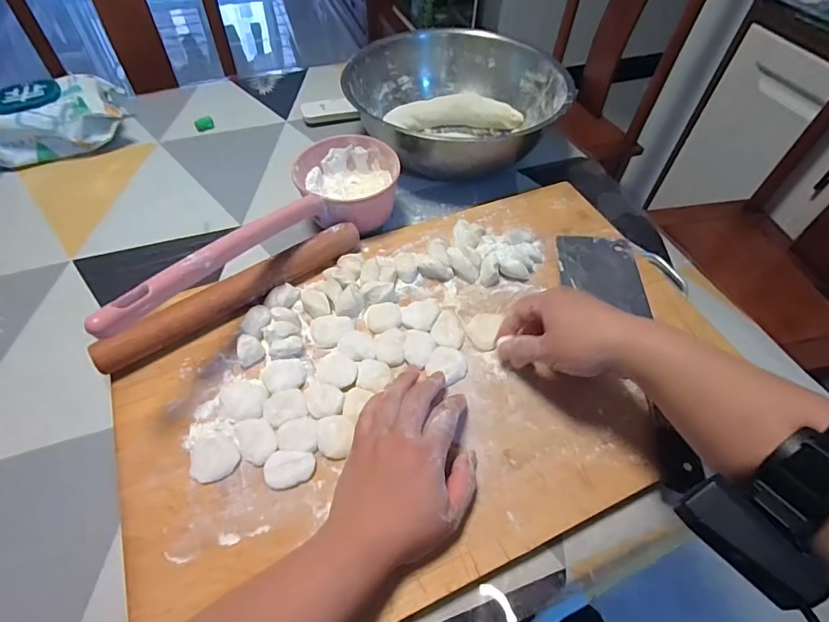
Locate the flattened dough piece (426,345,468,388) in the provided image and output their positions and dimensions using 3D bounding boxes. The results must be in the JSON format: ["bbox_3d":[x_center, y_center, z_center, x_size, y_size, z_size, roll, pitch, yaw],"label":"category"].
[{"bbox_3d":[0.031,0.049,0.420,0.037,0.009,0.035,26,57,17],"label":"flattened dough piece"}]

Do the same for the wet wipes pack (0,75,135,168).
[{"bbox_3d":[-0.511,-0.276,0.631,0.177,0.069,0.113,-15,55,-12],"label":"wet wipes pack"}]

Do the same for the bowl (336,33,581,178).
[{"bbox_3d":[0.051,-0.302,0.656,0.284,0.122,0.284,1,53,-1],"label":"bowl"}]

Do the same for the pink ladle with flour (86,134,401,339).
[{"bbox_3d":[-0.133,-0.091,0.431,0.112,0.073,0.361,22,38,14],"label":"pink ladle with flour"}]

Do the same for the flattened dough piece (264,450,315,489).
[{"bbox_3d":[-0.100,0.126,0.358,0.038,0.010,0.027,4,53,1],"label":"flattened dough piece"}]

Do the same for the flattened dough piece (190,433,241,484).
[{"bbox_3d":[-0.161,0.116,0.362,0.038,0.007,0.038,1,53,-1],"label":"flattened dough piece"}]

